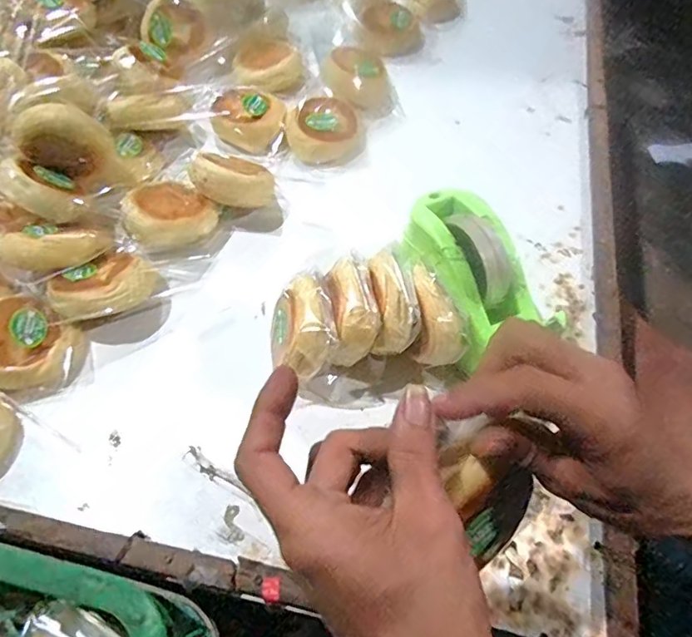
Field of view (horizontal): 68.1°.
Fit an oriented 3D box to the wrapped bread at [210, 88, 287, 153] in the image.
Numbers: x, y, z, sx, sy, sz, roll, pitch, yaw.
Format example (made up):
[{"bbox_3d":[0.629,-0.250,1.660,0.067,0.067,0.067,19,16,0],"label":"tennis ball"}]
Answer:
[{"bbox_3d":[-0.117,-0.251,0.641,0.083,0.039,0.077,0,59,0],"label":"wrapped bread"}]

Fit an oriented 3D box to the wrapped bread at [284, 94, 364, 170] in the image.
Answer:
[{"bbox_3d":[-0.026,-0.232,0.641,0.098,0.036,0.090,-4,59,-2],"label":"wrapped bread"}]

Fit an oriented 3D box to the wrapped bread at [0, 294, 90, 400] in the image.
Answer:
[{"bbox_3d":[-0.295,0.025,0.469,0.091,0.048,0.084,0,59,0],"label":"wrapped bread"}]

